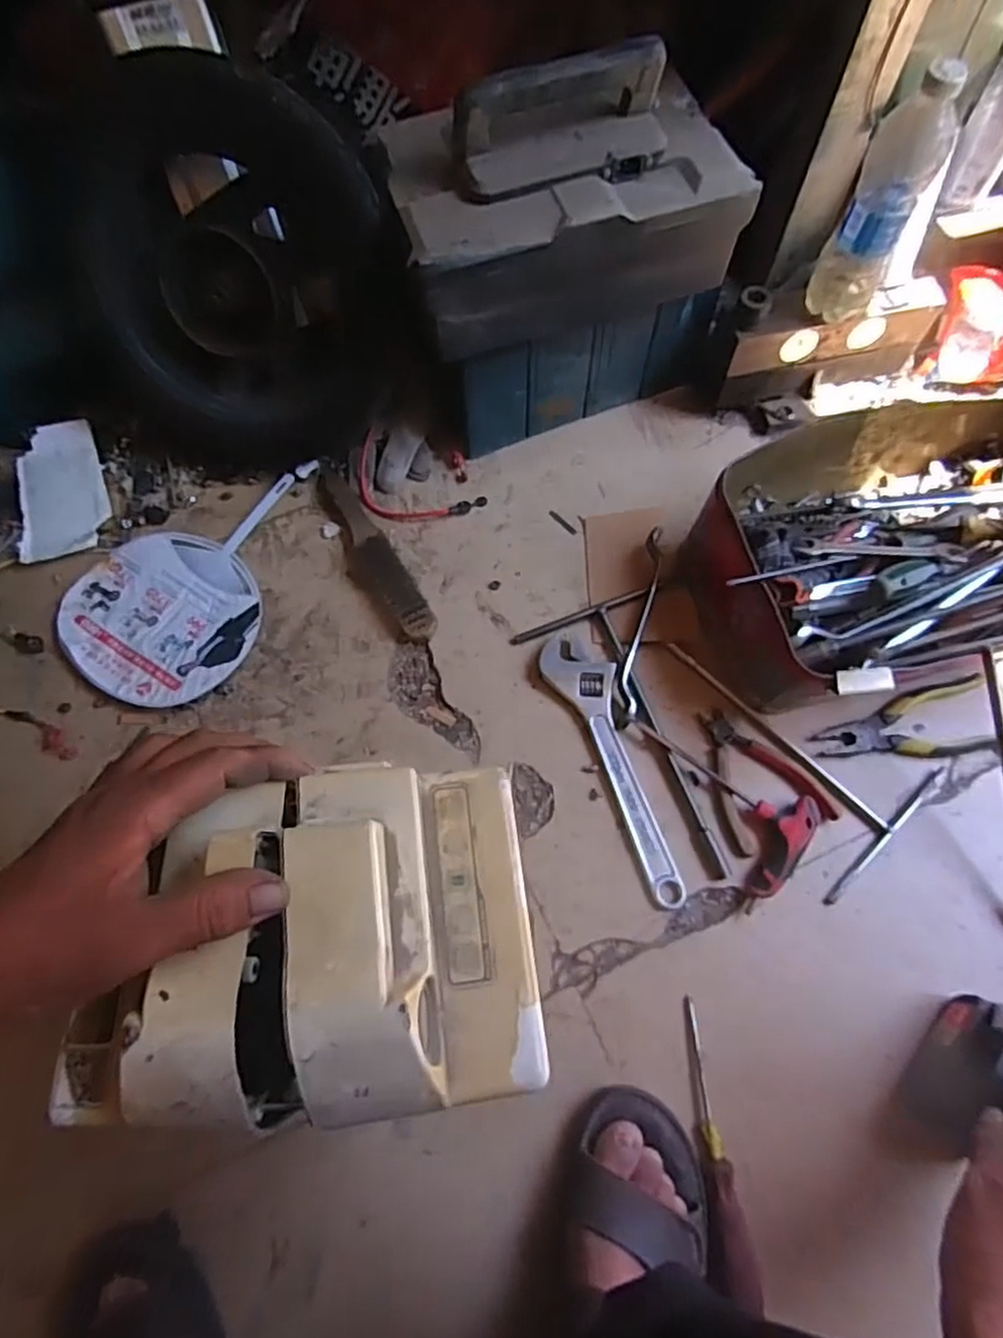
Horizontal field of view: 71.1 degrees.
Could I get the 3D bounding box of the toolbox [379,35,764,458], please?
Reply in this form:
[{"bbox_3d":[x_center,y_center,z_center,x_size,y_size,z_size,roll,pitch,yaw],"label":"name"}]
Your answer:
[{"bbox_3d":[0.056,-0.420,0.734,0.326,0.342,0.179,-18,68,-6],"label":"toolbox"}]

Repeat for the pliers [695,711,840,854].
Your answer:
[{"bbox_3d":[0.246,0.102,0.687,0.100,0.011,0.135,-23,69,-7],"label":"pliers"}]

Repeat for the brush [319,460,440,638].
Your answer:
[{"bbox_3d":[-0.155,-0.140,0.797,0.052,0.033,0.266,-28,69,-10],"label":"brush"}]

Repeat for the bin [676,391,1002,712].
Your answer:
[{"bbox_3d":[0.403,-0.123,0.703,0.402,0.147,0.280,-13,68,-4],"label":"bin"}]

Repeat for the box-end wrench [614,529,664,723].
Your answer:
[{"bbox_3d":[0.147,-0.050,0.737,0.020,0.021,0.223,11,68,6],"label":"box-end wrench"}]

